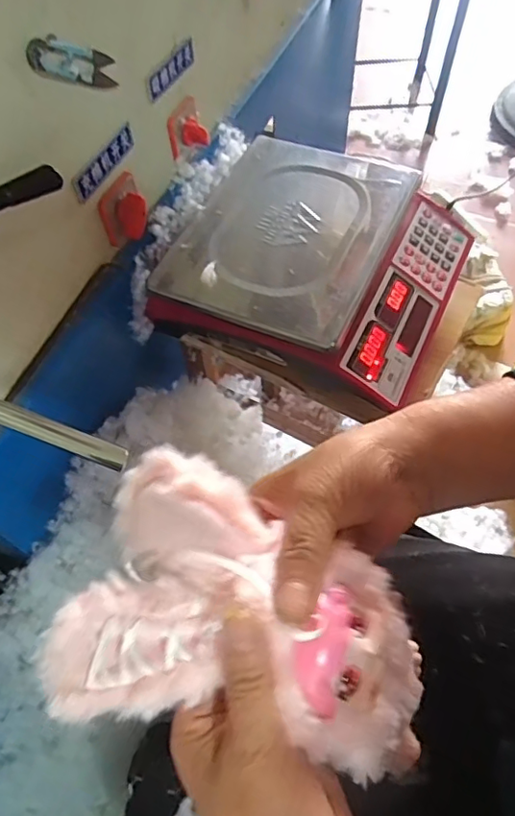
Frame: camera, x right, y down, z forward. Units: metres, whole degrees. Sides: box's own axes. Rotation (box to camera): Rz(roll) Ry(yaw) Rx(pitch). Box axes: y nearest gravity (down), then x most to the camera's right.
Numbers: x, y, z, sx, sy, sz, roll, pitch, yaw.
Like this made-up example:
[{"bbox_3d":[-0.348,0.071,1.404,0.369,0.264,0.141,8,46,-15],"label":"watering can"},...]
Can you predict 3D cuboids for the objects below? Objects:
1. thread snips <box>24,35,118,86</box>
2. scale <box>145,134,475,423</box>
[{"bbox_3d":[-0.154,-0.294,0.473,0.005,0.029,0.116,18,28,13],"label":"thread snips"},{"bbox_3d":[0.072,-0.167,0.676,0.302,0.109,0.298,22,62,15],"label":"scale"}]

